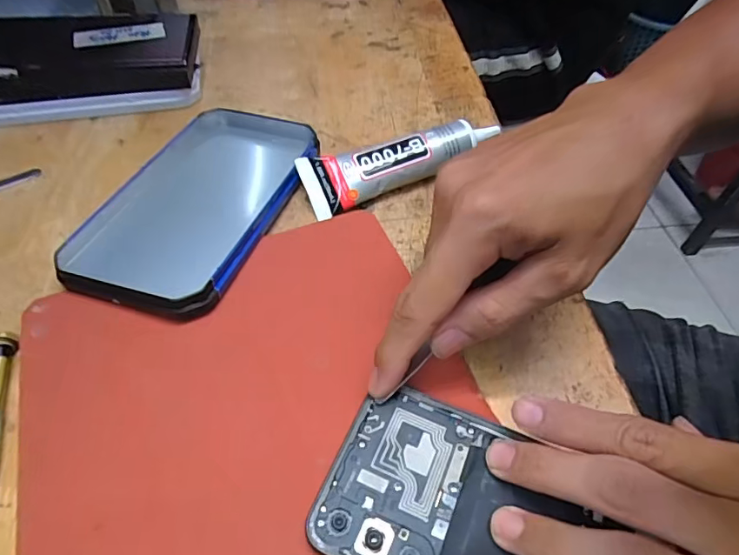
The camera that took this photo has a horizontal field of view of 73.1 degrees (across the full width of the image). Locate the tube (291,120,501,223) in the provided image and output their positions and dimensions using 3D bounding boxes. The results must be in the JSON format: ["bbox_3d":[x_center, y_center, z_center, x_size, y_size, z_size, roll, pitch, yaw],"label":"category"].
[{"bbox_3d":[0.021,-0.081,0.337,0.133,0.027,0.038,-20,54,-18],"label":"tube"}]

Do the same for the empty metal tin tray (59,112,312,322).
[{"bbox_3d":[-0.103,-0.052,0.315,0.098,0.016,0.179,13,51,9],"label":"empty metal tin tray"}]

